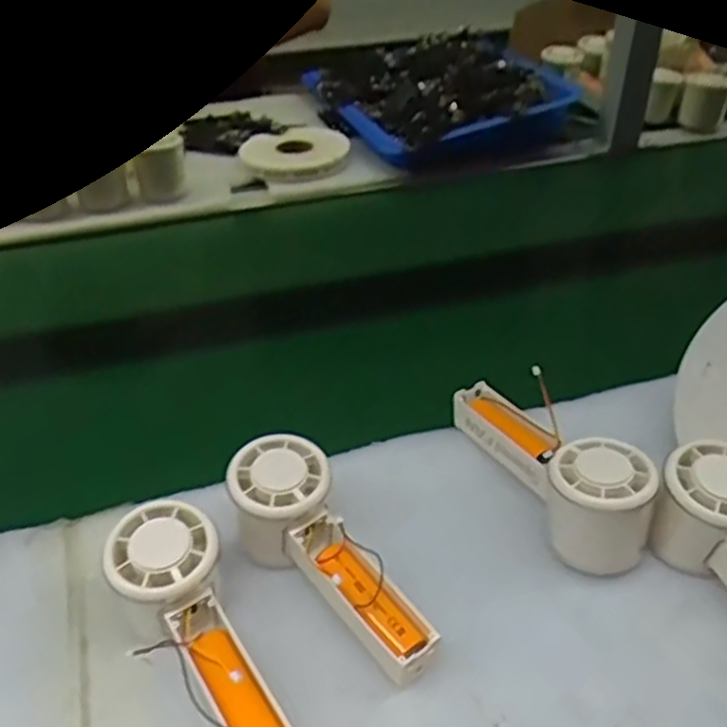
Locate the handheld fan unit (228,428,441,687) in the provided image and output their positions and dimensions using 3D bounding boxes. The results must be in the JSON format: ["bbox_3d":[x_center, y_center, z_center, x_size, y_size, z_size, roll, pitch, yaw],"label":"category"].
[{"bbox_3d":[-0.021,0.107,0.408,0.059,0.047,0.154,-30,62,-29],"label":"handheld fan unit"}]

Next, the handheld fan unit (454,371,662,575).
[{"bbox_3d":[0.115,0.054,0.452,0.056,0.058,0.153,-16,43,-17],"label":"handheld fan unit"}]

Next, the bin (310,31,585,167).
[{"bbox_3d":[0.106,-0.342,0.932,0.276,0.061,0.294,-20,44,-21],"label":"bin"}]

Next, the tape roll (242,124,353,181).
[{"bbox_3d":[-0.079,-0.254,0.872,0.117,0.016,0.117,-1,41,0],"label":"tape roll"}]

